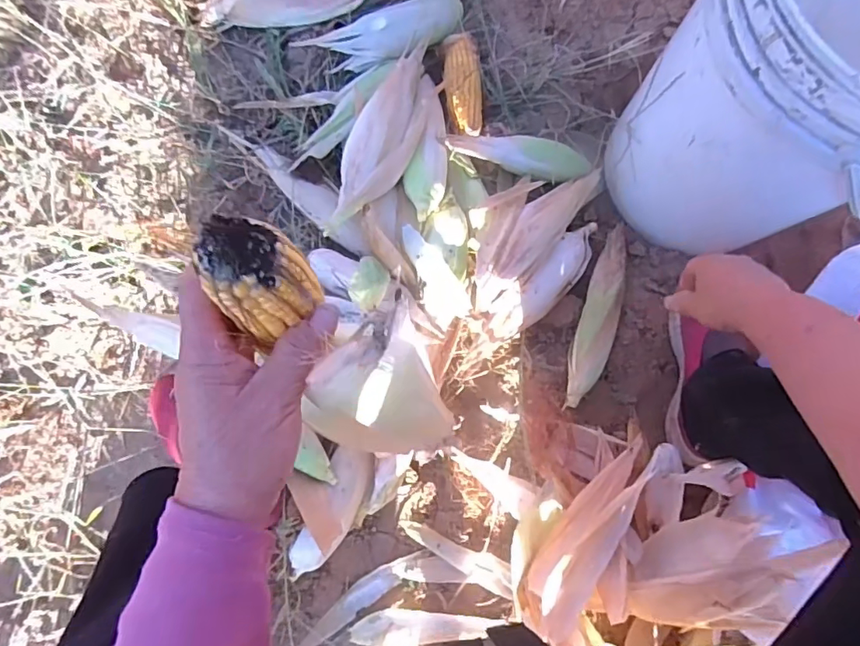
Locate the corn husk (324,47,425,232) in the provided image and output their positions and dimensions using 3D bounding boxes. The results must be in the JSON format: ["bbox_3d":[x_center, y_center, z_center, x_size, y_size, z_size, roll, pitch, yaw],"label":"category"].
[{"bbox_3d":[-0.057,-0.256,0.704,0.084,0.052,0.310,19,71,2],"label":"corn husk"}]

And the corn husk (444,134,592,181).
[{"bbox_3d":[0.126,-0.235,0.731,0.209,0.047,0.054,9,84,2],"label":"corn husk"}]

